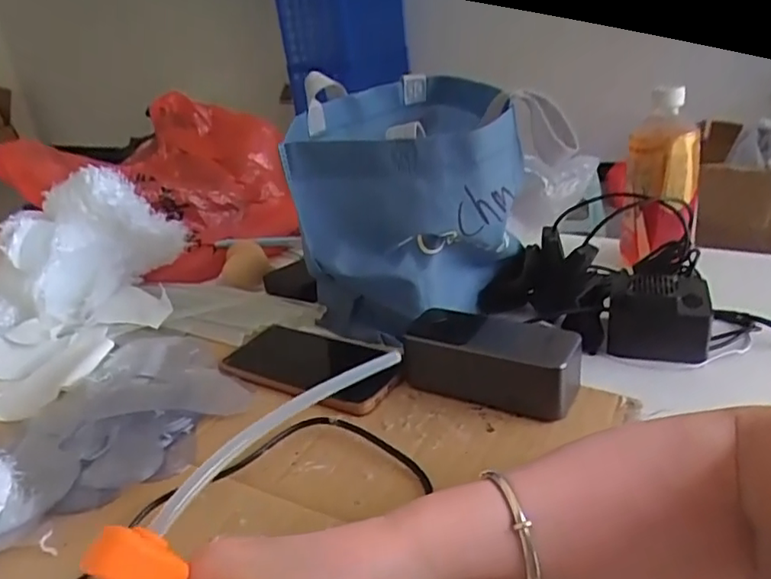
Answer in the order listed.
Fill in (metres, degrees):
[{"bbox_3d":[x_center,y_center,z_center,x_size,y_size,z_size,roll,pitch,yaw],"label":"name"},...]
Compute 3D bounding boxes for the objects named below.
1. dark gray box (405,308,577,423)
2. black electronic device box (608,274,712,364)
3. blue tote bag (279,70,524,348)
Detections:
[{"bbox_3d":[0.081,0.057,0.466,0.138,0.054,0.065,9,30,31],"label":"dark gray box"},{"bbox_3d":[0.228,0.020,0.504,0.076,0.054,0.051,5,28,23],"label":"black electronic device box"},{"bbox_3d":[0.024,-0.078,0.577,0.195,0.198,0.202,-4,26,8],"label":"blue tote bag"}]

